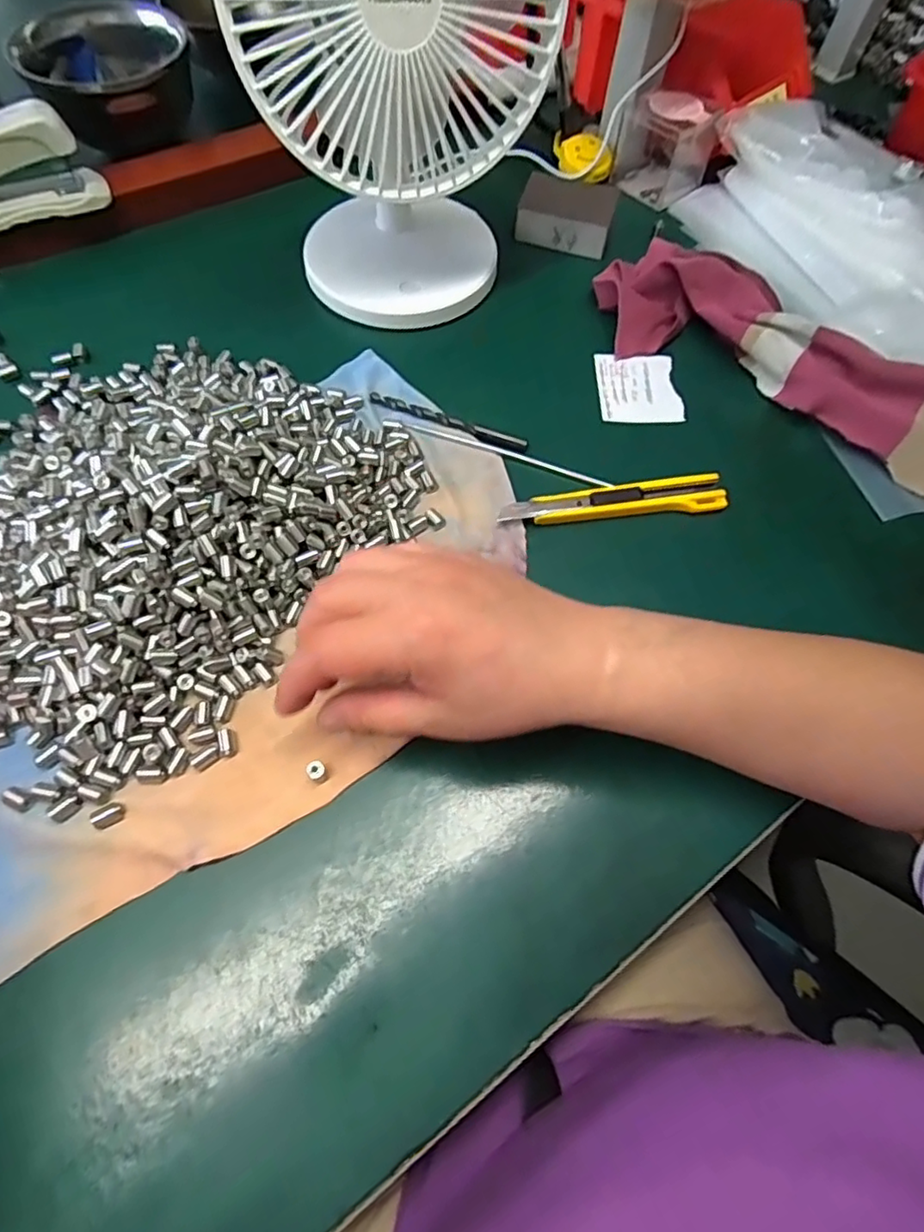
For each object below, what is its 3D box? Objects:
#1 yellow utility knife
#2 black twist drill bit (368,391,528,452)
[{"bbox_3d":[0.086,-0.064,0.351,0.129,0.013,0.021,-7,64,-6],"label":"yellow utility knife"},{"bbox_3d":[-0.009,-0.121,0.377,0.102,0.006,0.008,22,65,8],"label":"black twist drill bit"}]

